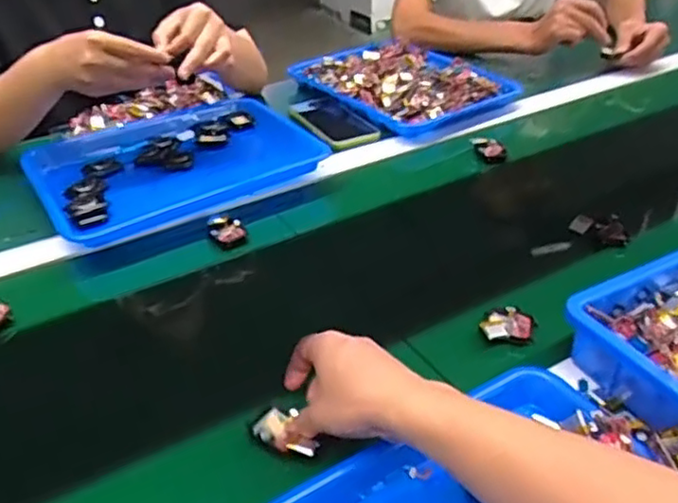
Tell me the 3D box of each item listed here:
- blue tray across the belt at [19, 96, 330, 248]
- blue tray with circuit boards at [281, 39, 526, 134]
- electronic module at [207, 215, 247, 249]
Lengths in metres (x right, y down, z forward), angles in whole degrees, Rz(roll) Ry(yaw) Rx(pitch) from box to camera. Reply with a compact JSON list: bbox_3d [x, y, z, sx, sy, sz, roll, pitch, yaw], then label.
[{"bbox_3d":[-0.212,-0.116,0.846,0.339,0.042,0.236,-21,42,-26],"label":"blue tray across the belt"},{"bbox_3d":[0.096,-0.268,1.015,0.218,0.040,0.316,-25,44,-31],"label":"blue tray with circuit boards"},{"bbox_3d":[-0.126,-0.023,0.742,0.040,0.023,0.042,-8,38,-12],"label":"electronic module"}]

